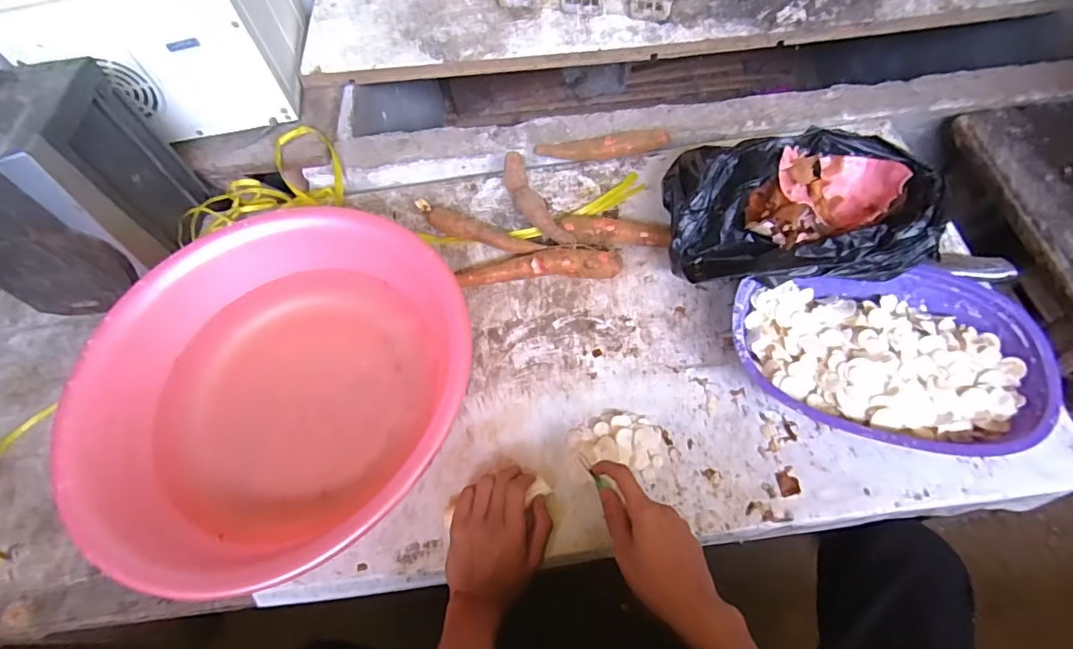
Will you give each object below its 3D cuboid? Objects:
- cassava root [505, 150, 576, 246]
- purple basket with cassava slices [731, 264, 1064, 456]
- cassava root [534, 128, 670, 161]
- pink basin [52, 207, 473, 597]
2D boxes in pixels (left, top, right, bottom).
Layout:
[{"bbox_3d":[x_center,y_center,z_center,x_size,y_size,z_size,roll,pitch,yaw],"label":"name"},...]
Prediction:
[{"bbox_3d":[-0.002,-0.168,0.745,0.037,0.037,0.181,-26,63,-11],"label":"cassava root"},{"bbox_3d":[0.366,0.037,0.570,0.302,0.073,0.209,6,61,7],"label":"purple basket with cassava slices"},{"bbox_3d":[0.100,-0.267,0.789,0.195,0.031,0.039,-5,61,0],"label":"cassava root"},{"bbox_3d":[-0.281,0.063,0.598,0.407,0.138,0.384,-1,61,2],"label":"pink basin"}]

